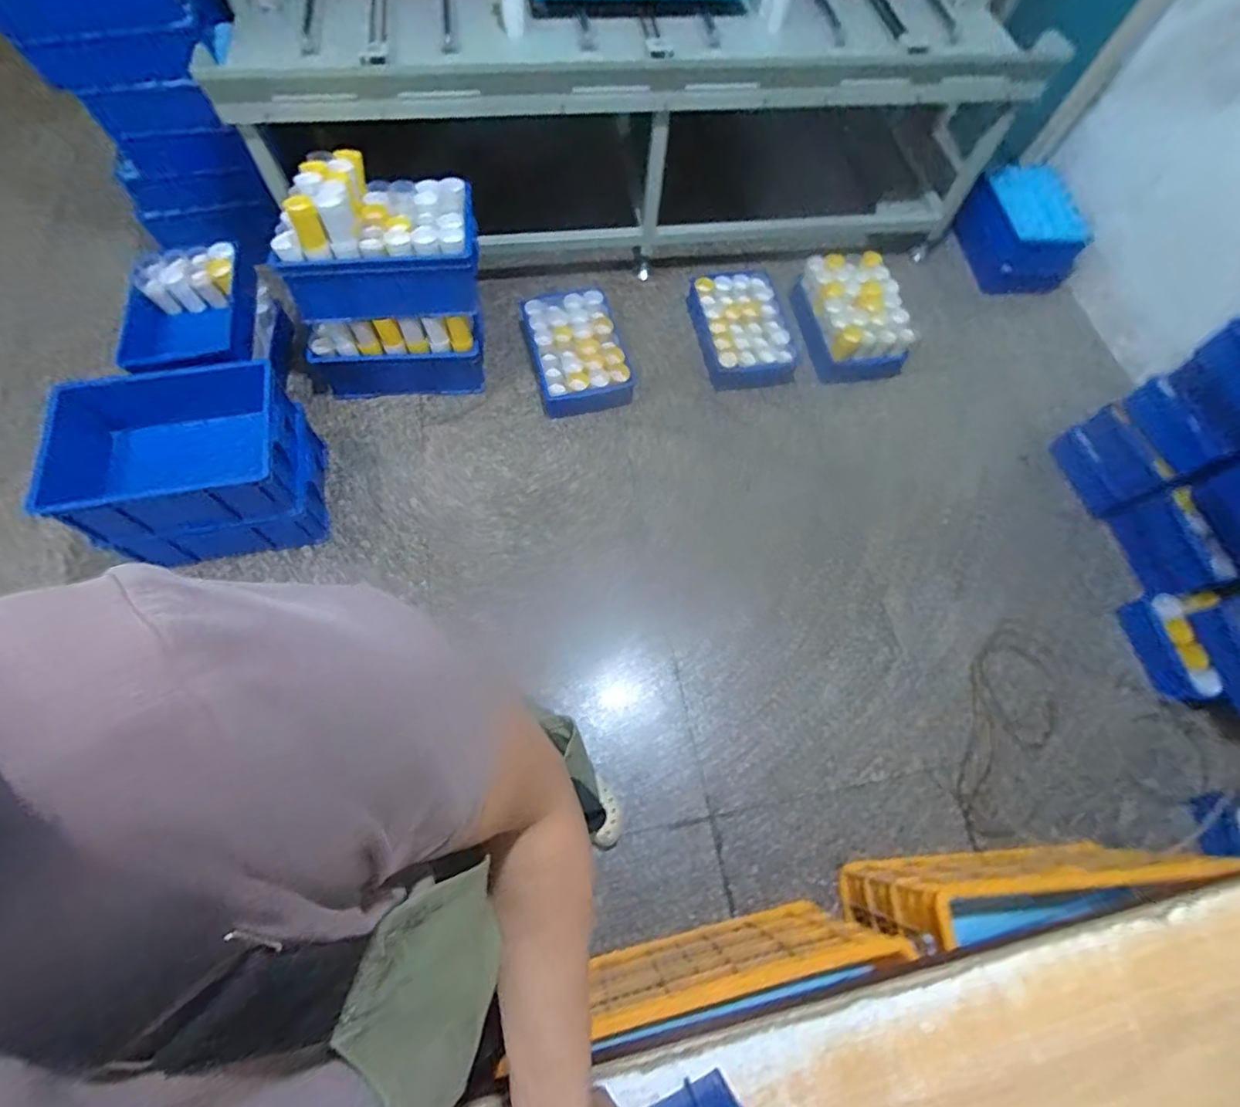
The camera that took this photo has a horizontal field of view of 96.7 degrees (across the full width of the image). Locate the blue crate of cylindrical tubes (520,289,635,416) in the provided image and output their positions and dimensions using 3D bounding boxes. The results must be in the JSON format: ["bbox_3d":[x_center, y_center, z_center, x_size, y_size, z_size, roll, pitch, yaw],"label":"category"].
[{"bbox_3d":[-0.141,-0.646,1.769,0.282,0.119,0.421,-16,67,-10],"label":"blue crate of cylindrical tubes"}]

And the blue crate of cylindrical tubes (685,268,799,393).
[{"bbox_3d":[0.397,-0.733,1.812,0.276,0.118,0.407,-8,66,-7],"label":"blue crate of cylindrical tubes"}]

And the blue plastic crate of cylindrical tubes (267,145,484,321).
[{"bbox_3d":[-0.616,-0.840,1.427,0.472,0.276,0.342,-5,66,-5],"label":"blue plastic crate of cylindrical tubes"}]

